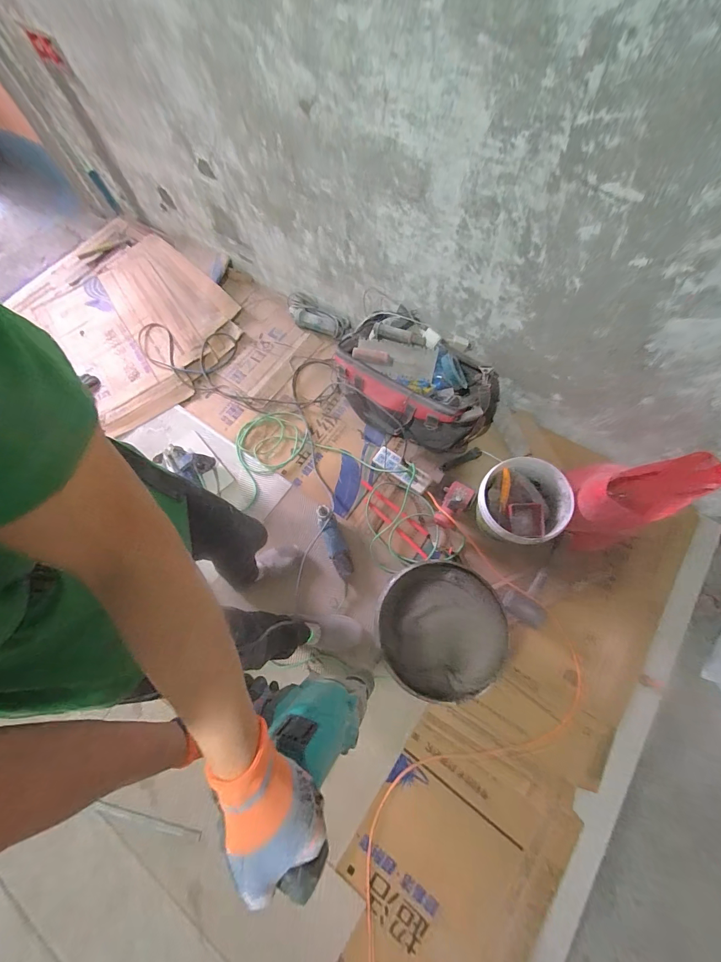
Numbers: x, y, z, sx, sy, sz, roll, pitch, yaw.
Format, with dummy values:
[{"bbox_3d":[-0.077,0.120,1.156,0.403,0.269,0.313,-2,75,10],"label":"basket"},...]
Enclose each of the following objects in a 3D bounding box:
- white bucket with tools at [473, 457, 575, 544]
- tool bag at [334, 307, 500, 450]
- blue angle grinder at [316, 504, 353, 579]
[{"bbox_3d":[0.489,0.082,1.100,0.233,0.234,0.245,-1,70,2],"label":"white bucket with tools"},{"bbox_3d":[0.198,-0.333,1.249,0.568,0.303,0.298,20,72,10],"label":"tool bag"},{"bbox_3d":[-0.089,0.207,1.200,0.065,0.060,0.252,-21,70,-5],"label":"blue angle grinder"}]

